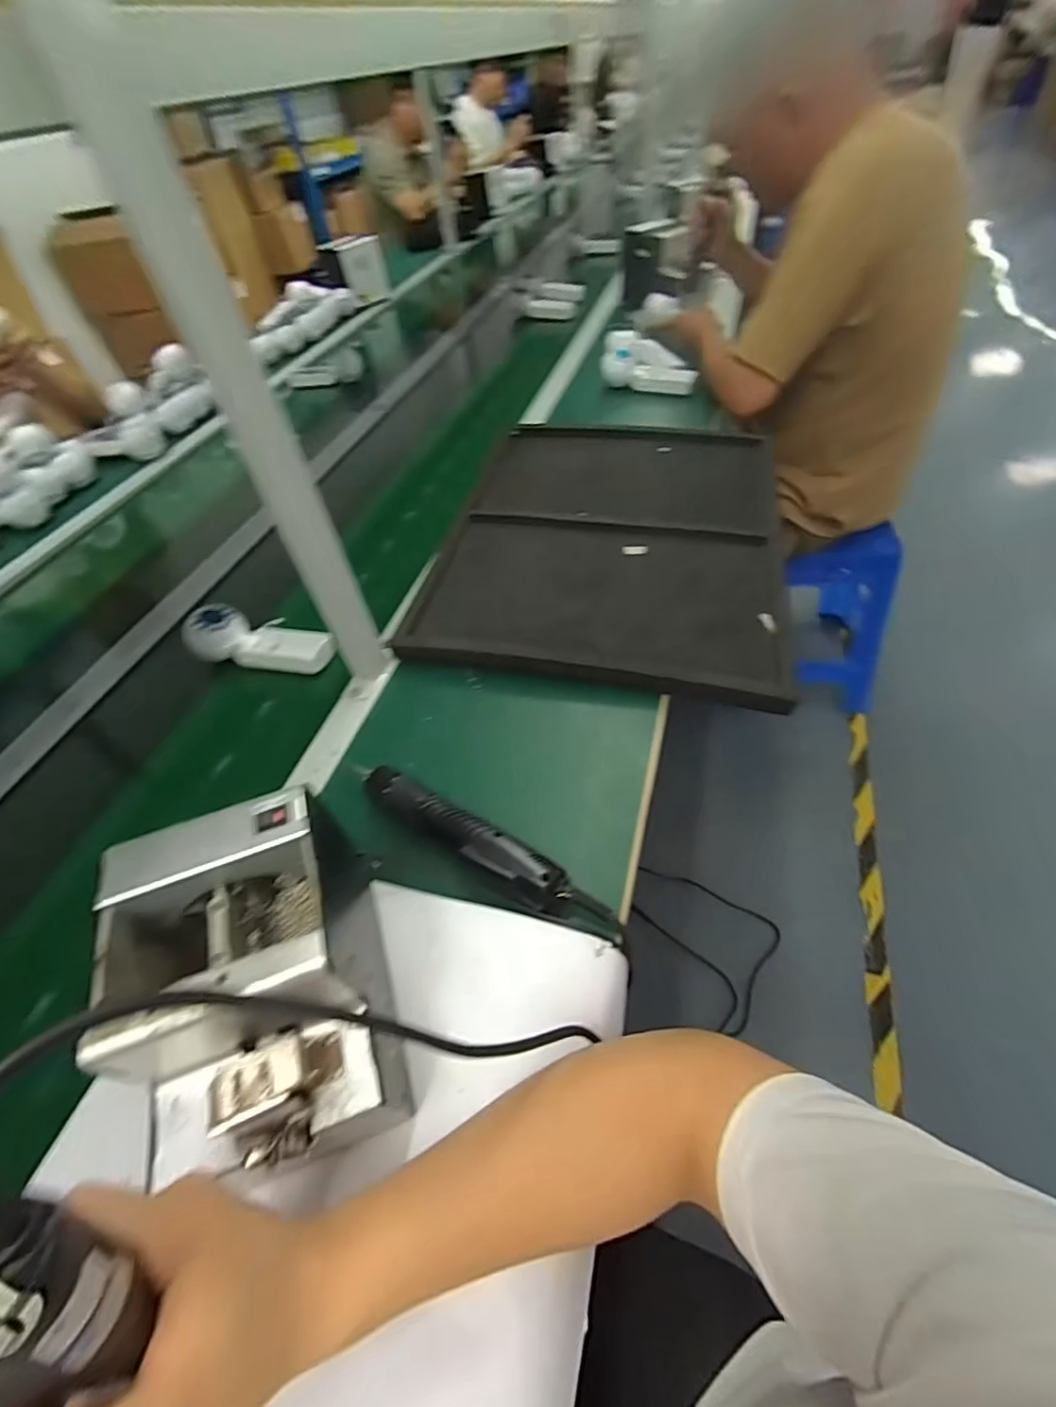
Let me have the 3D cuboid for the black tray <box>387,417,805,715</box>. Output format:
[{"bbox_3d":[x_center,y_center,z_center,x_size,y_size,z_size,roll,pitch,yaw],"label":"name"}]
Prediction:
[{"bbox_3d":[0.112,-0.227,0.748,0.411,0.041,0.520,6,50,12],"label":"black tray"}]

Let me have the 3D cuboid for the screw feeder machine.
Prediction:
[{"bbox_3d":[-0.167,0.179,0.356,0.132,0.146,0.180,-19,49,-11],"label":"screw feeder machine"}]

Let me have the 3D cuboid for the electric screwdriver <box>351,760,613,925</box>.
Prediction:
[{"bbox_3d":[-0.043,0.114,0.471,0.241,0.040,0.033,26,56,26],"label":"electric screwdriver"}]

